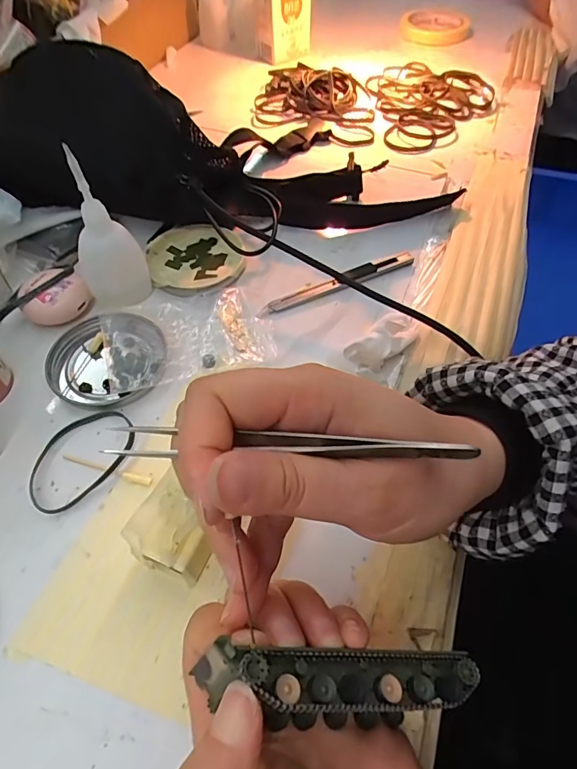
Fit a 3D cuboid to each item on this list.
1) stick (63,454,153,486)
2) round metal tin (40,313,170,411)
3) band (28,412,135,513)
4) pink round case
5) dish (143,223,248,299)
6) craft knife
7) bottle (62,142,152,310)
[{"bbox_3d":[-0.110,0.051,0.272,0.059,0.004,0.006,15,56,7],"label":"stick"},{"bbox_3d":[-0.125,-0.016,0.315,0.078,0.013,0.074,1,56,-2],"label":"round metal tin"},{"bbox_3d":[-0.127,0.043,0.276,0.069,0.005,0.048,-38,65,-25],"label":"band"},{"bbox_3d":[-0.175,-0.065,0.336,0.046,0.018,0.042,1,56,-2],"label":"pink round case"},{"bbox_3d":[-0.076,-0.103,0.375,0.077,0.013,0.084,1,56,-2],"label":"dish"},{"bbox_3d":[0.039,-0.081,0.360,0.139,0.011,0.016,-21,59,-16],"label":"craft knife"},{"bbox_3d":[-0.127,-0.100,0.309,0.040,0.103,0.037,16,56,8],"label":"bottle"}]

